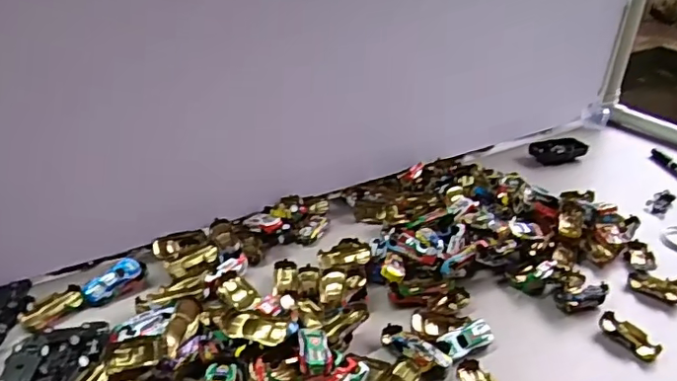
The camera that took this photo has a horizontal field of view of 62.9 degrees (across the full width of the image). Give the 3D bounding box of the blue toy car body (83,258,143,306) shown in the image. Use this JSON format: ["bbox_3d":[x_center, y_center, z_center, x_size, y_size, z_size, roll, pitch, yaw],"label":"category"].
[{"bbox_3d":[-0.252,0.101,0.616,0.029,0.024,0.066,30,53,33],"label":"blue toy car body"}]

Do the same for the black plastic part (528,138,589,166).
[{"bbox_3d":[0.396,-0.071,0.993,0.098,0.034,0.041,-5,30,-16],"label":"black plastic part"}]

